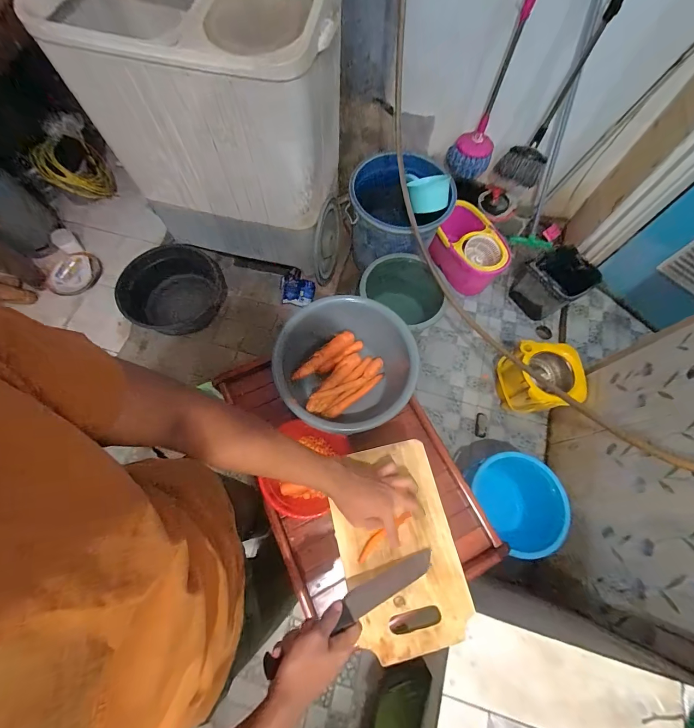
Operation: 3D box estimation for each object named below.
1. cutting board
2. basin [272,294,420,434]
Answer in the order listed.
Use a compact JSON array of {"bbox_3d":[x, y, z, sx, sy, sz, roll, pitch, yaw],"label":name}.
[{"bbox_3d":[0.079,0.283,0.523,0.181,0.025,0.293,-12,70,-6],"label":"cutting board"},{"bbox_3d":[-0.010,0.011,0.760,0.275,0.161,0.302,0,69,-1],"label":"basin"}]

